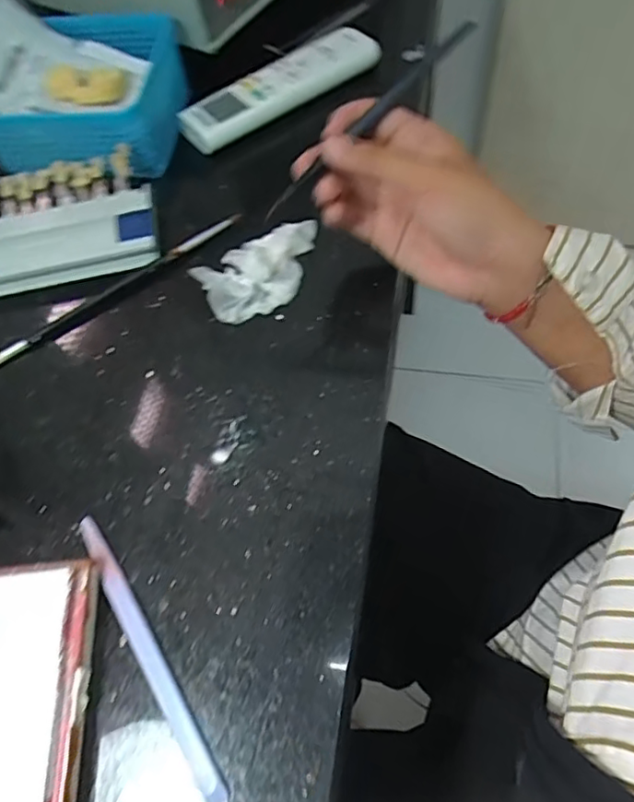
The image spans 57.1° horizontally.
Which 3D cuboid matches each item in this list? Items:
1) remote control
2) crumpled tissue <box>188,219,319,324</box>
[{"bbox_3d":[-0.030,-0.260,0.484,0.174,0.026,0.052,-30,62,-9],"label":"remote control"},{"bbox_3d":[-0.032,-0.081,0.360,0.079,0.018,0.052,-27,62,-7],"label":"crumpled tissue"}]

